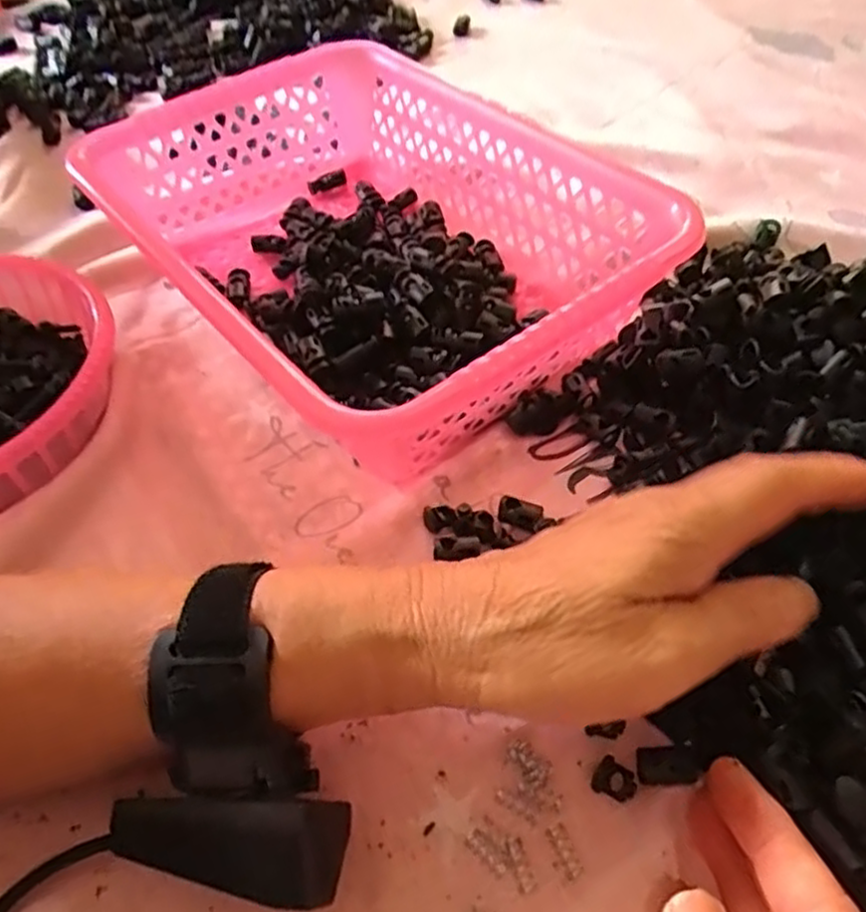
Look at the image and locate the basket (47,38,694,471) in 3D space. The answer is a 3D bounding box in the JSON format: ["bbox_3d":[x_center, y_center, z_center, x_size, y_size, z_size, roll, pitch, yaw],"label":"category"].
[{"bbox_3d":[-0.037,-0.117,0.392,0.208,0.077,0.294,-33,56,-21],"label":"basket"}]

